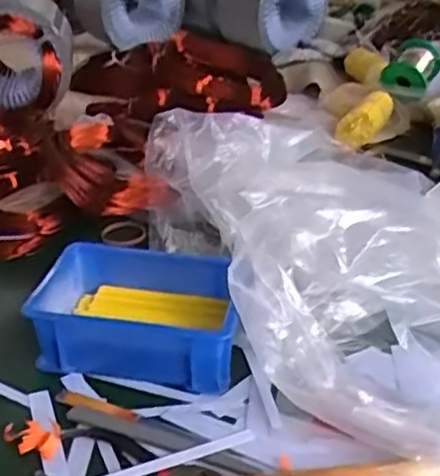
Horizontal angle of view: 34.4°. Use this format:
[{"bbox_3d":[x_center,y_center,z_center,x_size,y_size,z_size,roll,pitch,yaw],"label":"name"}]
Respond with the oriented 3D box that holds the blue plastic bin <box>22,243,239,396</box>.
[{"bbox_3d":[-0.057,0.052,0.524,0.148,0.056,0.104,4,32,10],"label":"blue plastic bin"}]

